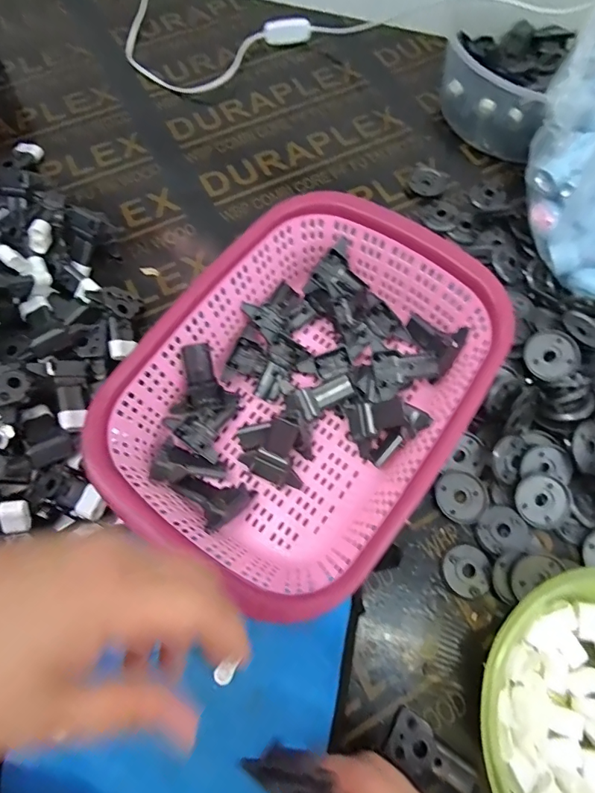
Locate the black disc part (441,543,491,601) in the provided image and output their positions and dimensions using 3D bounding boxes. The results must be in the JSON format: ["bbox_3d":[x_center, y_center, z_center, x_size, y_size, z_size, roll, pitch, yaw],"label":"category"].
[{"bbox_3d":[0.135,0.140,0.351,0.036,0.006,0.039,0,70,0],"label":"black disc part"}]

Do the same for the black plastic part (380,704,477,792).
[{"bbox_3d":[0.092,0.251,0.304,0.060,0.011,0.032,33,73,11],"label":"black plastic part"}]

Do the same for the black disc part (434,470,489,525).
[{"bbox_3d":[0.139,0.084,0.369,0.042,0.004,0.042,0,70,0],"label":"black disc part"}]

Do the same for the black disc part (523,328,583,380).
[{"bbox_3d":[0.222,-0.037,0.382,0.043,0.004,0.044,-38,78,3],"label":"black disc part"}]

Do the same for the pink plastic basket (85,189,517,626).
[{"bbox_3d":[0.011,-0.010,0.359,0.219,0.095,0.290,33,73,11],"label":"pink plastic basket"}]

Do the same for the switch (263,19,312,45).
[{"bbox_3d":[-0.013,-0.482,0.582,0.061,0.025,0.012,-2,70,-1],"label":"switch"}]

